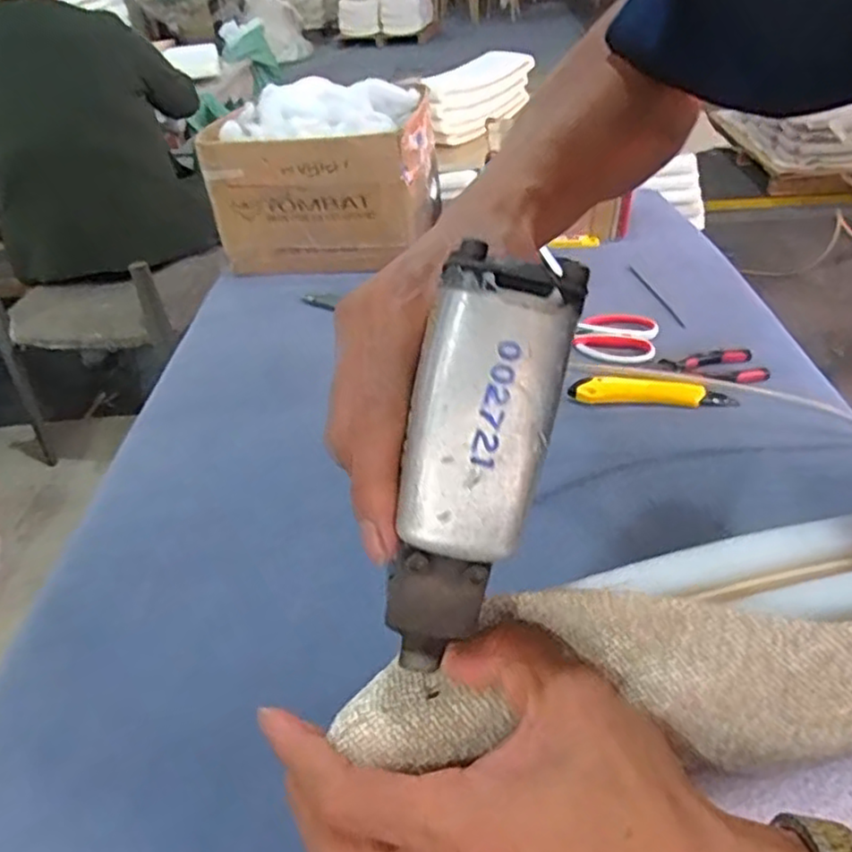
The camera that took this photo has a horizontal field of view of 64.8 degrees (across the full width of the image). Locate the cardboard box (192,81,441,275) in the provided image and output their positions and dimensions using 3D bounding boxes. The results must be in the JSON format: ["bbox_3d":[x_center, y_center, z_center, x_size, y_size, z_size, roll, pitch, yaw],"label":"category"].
[{"bbox_3d":[-0.144,-0.349,0.991,0.305,0.192,0.197,-2,38,5],"label":"cardboard box"}]

